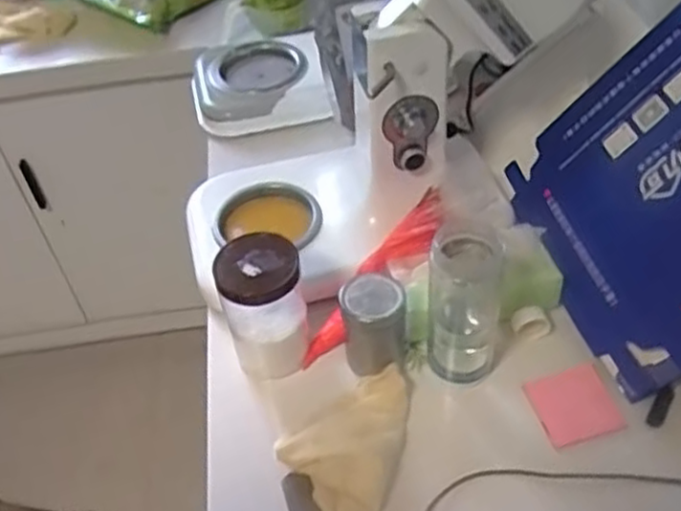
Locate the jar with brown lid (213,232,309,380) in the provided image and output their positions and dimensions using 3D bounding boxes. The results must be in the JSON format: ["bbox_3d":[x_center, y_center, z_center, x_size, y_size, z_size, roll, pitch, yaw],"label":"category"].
[{"bbox_3d":[-0.077,0.062,0.752,0.080,0.166,0.078,-3,46,3],"label":"jar with brown lid"}]

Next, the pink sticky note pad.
[{"bbox_3d":[0.233,0.149,0.723,0.079,0.011,0.073,-15,47,-9],"label":"pink sticky note pad"}]

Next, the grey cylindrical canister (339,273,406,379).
[{"bbox_3d":[0.035,0.075,0.750,0.067,0.100,0.065,0,47,5],"label":"grey cylindrical canister"}]

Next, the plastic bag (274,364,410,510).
[{"bbox_3d":[0.023,0.174,0.701,0.101,0.041,0.151,28,55,28],"label":"plastic bag"}]

